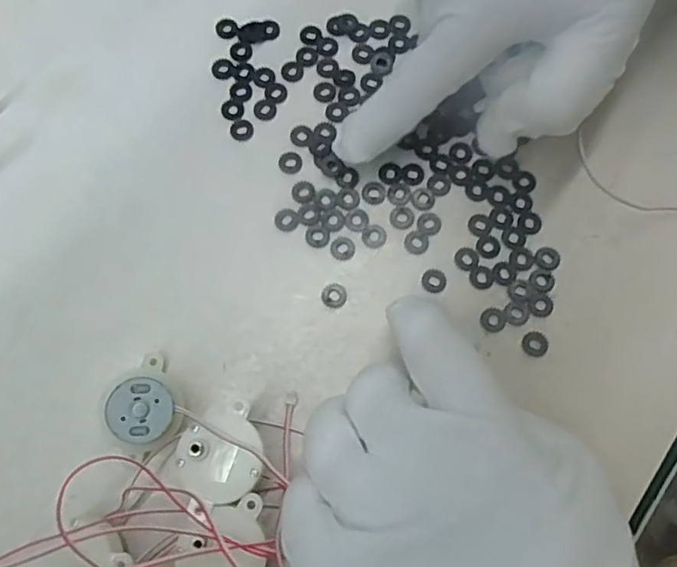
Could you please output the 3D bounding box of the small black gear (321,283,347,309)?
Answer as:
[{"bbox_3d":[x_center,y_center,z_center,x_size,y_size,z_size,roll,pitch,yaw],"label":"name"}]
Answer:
[{"bbox_3d":[-0.002,0.005,0.255,0.011,0.004,0.011,0,77,-1],"label":"small black gear"}]

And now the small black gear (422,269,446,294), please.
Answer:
[{"bbox_3d":[0.042,-0.001,0.256,0.010,0.004,0.011,0,77,-1],"label":"small black gear"}]

